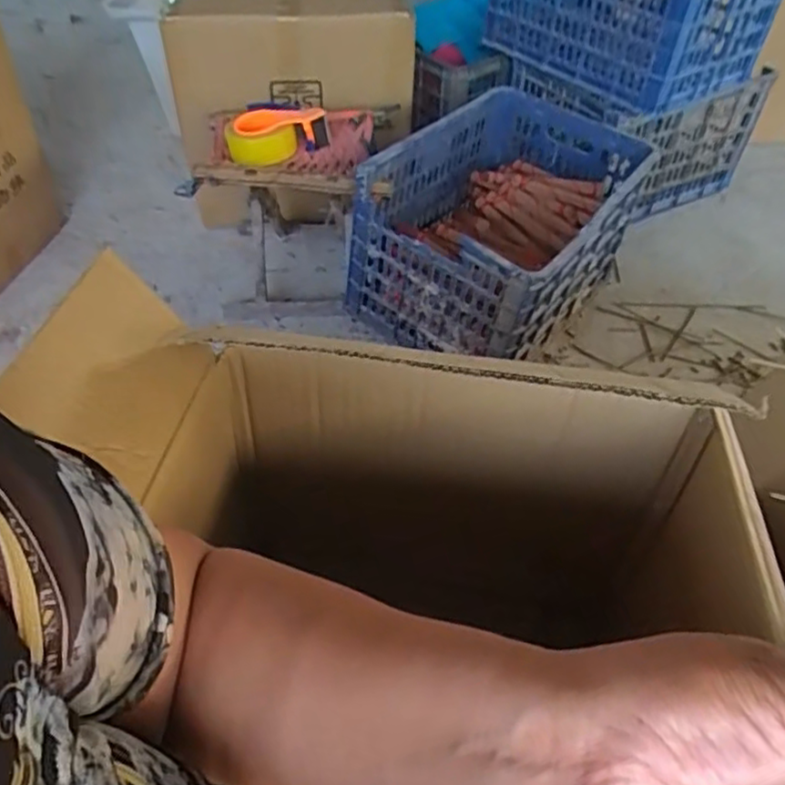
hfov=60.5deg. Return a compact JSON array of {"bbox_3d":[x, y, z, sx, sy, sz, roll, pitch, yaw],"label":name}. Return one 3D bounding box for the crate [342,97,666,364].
[{"bbox_3d":[0.204,-0.312,1.195,0.354,0.239,0.522,27,51,22],"label":"crate"}]

